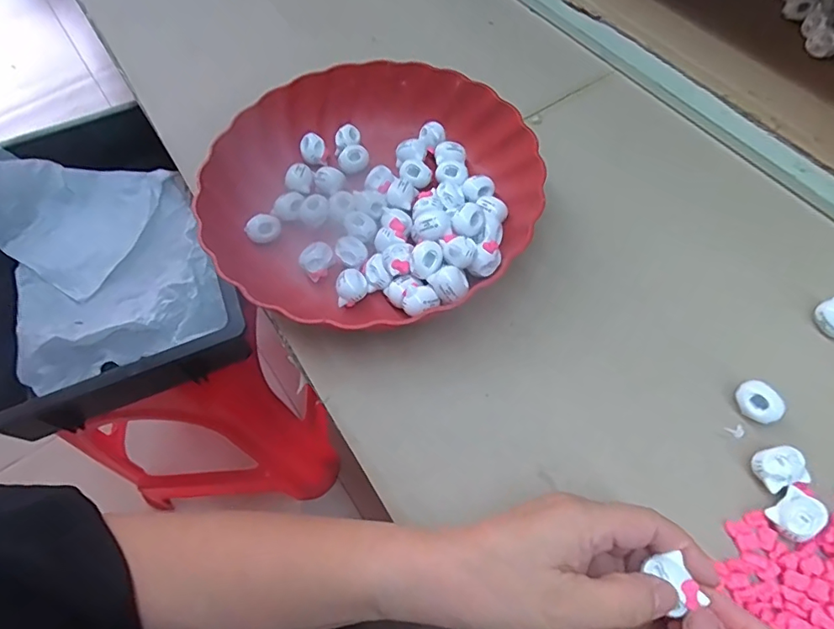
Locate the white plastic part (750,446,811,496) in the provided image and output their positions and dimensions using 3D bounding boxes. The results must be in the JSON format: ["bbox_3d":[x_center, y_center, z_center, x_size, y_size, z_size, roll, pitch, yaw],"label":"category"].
[{"bbox_3d":[0.203,0.087,0.288,0.025,0.018,0.022,-19,62,-7],"label":"white plastic part"}]

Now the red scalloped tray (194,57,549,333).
[{"bbox_3d":[-0.035,-0.094,0.384,0.235,0.044,0.235,-41,67,-17],"label":"red scalloped tray"}]

